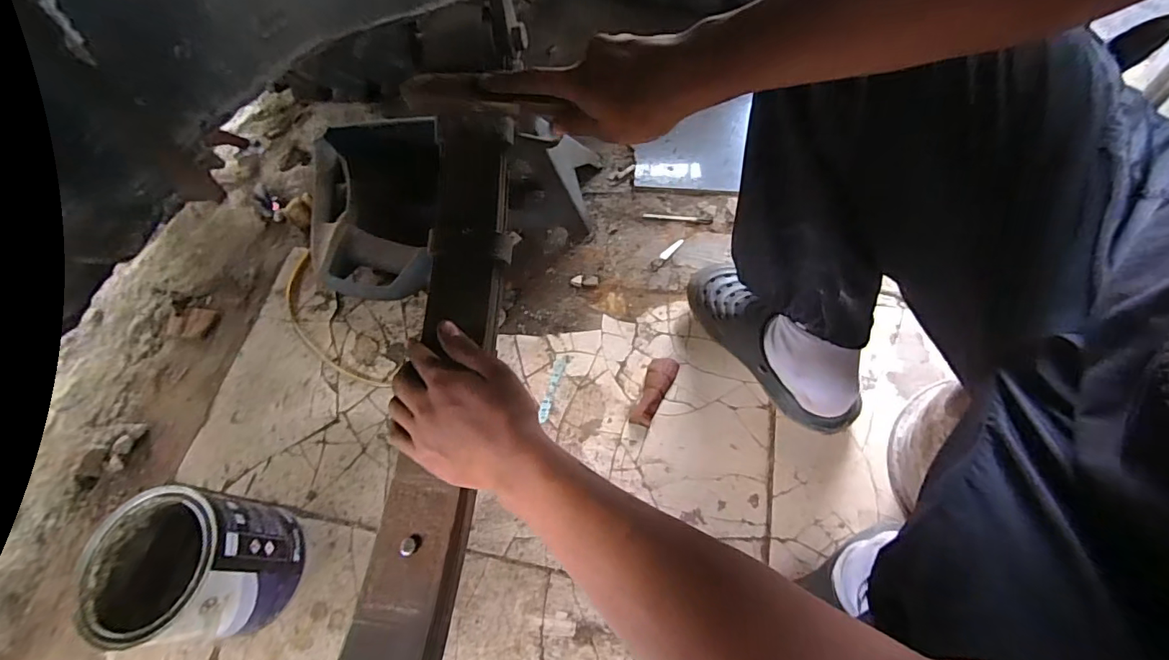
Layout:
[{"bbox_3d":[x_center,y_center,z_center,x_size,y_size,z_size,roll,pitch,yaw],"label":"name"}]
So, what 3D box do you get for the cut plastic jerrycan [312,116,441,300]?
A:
[{"bbox_3d":[-0.332,-0.194,0.824,0.193,0.131,0.293,-9,62,4],"label":"cut plastic jerrycan"}]

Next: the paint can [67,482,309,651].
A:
[{"bbox_3d":[-0.445,0.269,0.583,0.167,0.159,0.150,9,65,13],"label":"paint can"}]

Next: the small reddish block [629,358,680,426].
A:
[{"bbox_3d":[0.097,0.082,0.694,0.038,0.019,0.107,17,67,17],"label":"small reddish block"}]

